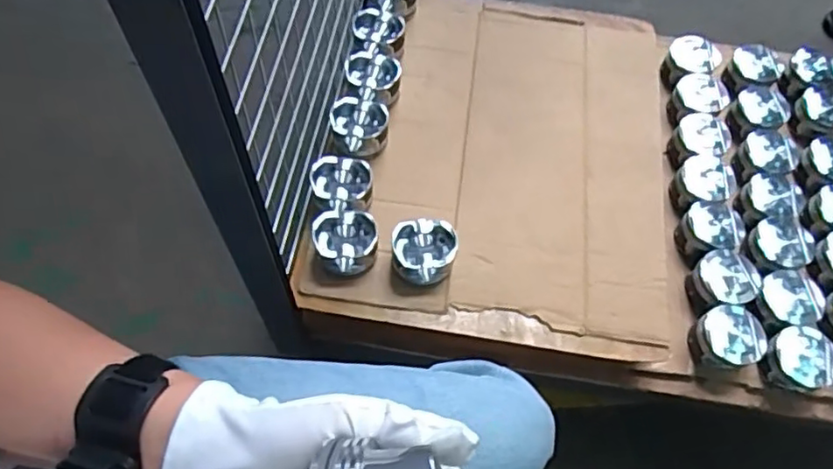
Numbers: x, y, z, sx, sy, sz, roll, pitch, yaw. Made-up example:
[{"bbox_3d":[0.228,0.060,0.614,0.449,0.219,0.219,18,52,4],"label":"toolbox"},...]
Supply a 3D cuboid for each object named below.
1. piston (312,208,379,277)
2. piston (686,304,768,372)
[{"bbox_3d":[-0.096,0.012,0.852,0.086,0.052,0.084,-9,63,-7],"label":"piston"},{"bbox_3d":[0.427,0.145,0.861,0.080,0.054,0.081,1,63,-2],"label":"piston"}]

